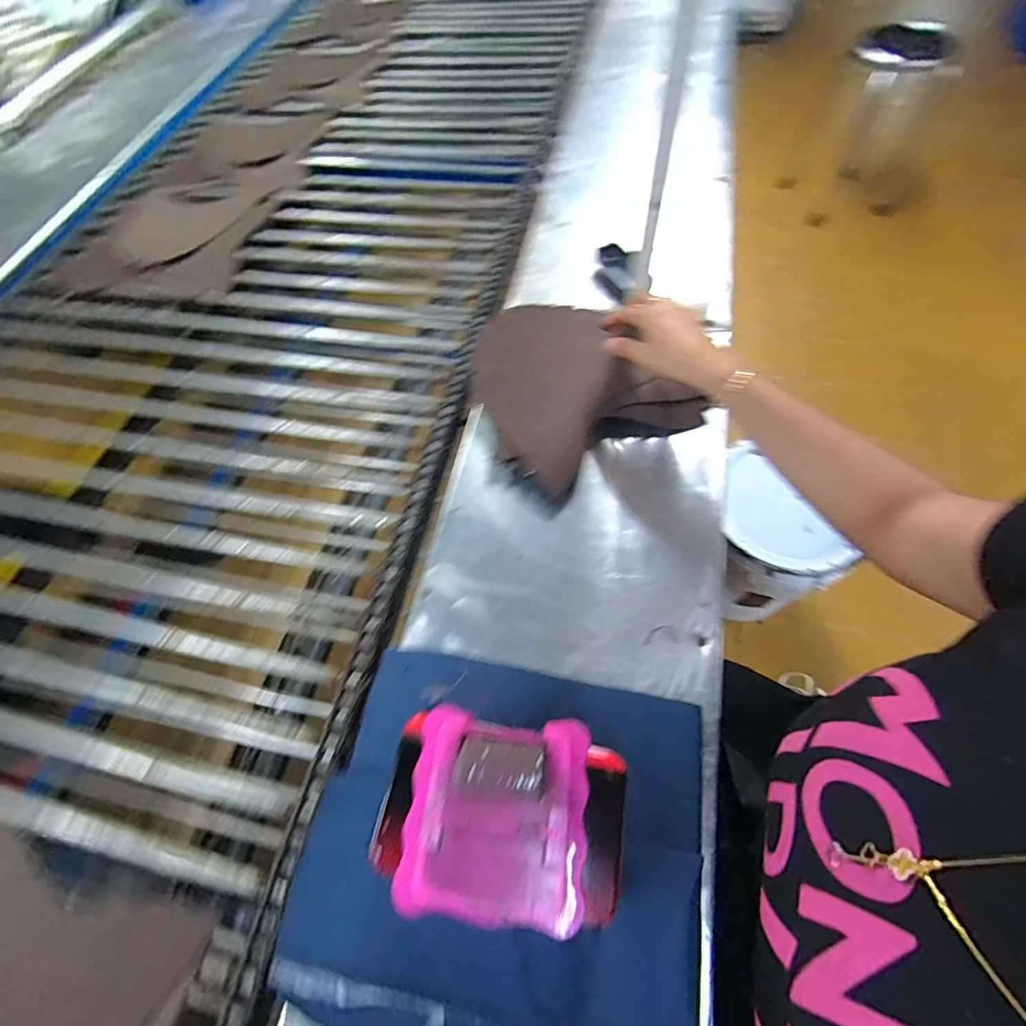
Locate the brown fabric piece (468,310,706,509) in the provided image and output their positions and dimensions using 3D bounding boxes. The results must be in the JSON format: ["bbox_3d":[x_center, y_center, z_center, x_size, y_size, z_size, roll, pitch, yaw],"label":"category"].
[{"bbox_3d":[0.055,-0.155,0.596,0.221,0.029,0.254,-30,65,-12],"label":"brown fabric piece"}]

